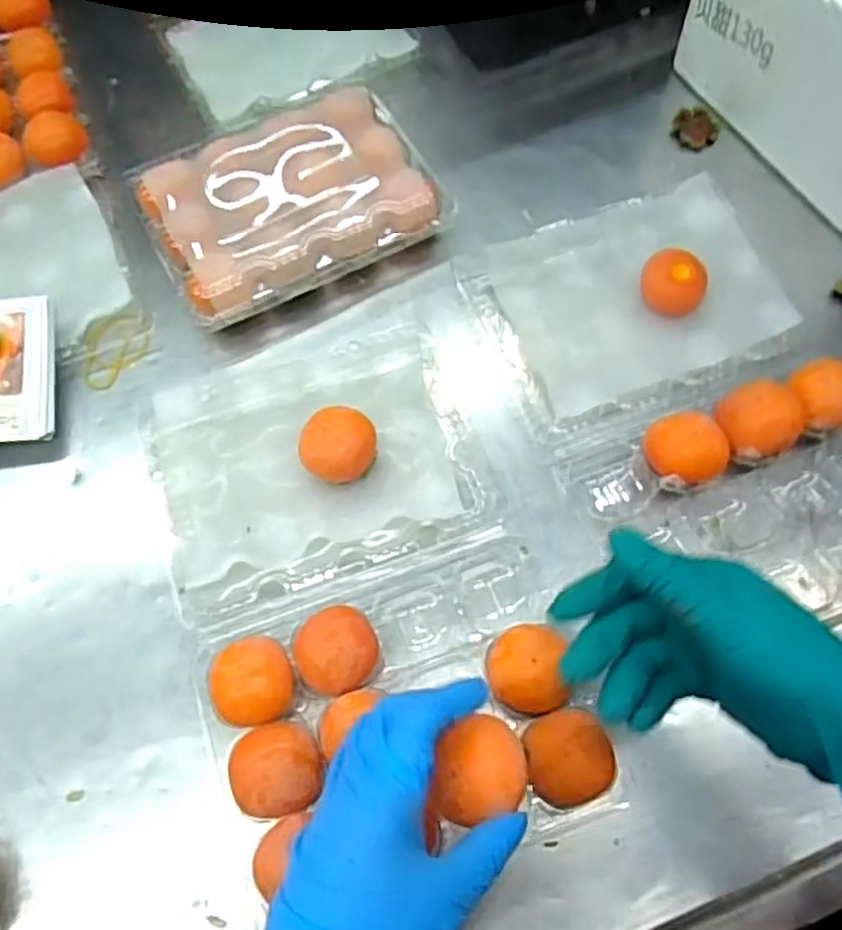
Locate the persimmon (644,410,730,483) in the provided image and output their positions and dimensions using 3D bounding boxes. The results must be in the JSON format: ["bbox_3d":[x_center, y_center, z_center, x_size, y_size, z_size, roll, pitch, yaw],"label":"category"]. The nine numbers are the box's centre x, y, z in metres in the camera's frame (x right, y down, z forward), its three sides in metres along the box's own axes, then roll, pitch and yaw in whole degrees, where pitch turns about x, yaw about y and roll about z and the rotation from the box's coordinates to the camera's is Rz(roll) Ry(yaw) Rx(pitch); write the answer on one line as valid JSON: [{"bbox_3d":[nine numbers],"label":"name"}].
[{"bbox_3d":[0.176,-0.009,0.502,0.046,0.037,0.047,-1,66,2],"label":"persimmon"}]

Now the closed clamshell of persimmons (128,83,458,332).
[{"bbox_3d":[-0.105,-0.211,0.596,0.212,0.055,0.156,-24,68,-8],"label":"closed clamshell of persimmons"}]

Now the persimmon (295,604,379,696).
[{"bbox_3d":[-0.050,0.114,0.458,0.049,0.045,0.048,0,65,1],"label":"persimmon"}]

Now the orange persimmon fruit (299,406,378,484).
[{"bbox_3d":[-0.056,-0.010,0.519,0.051,0.042,0.047,-1,66,2],"label":"orange persimmon fruit"}]

